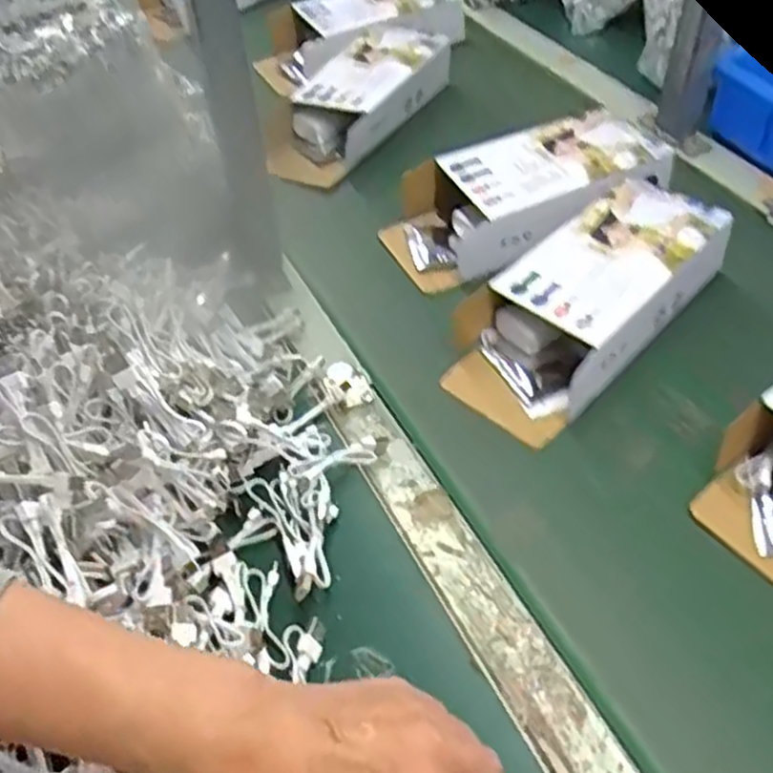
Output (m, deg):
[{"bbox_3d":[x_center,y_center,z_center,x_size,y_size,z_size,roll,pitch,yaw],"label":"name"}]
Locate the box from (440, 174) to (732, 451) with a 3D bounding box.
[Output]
[{"bbox_3d":[0.157,-0.070,0.585,0.253,0.062,0.111,-41,57,-14],"label":"box"}]

